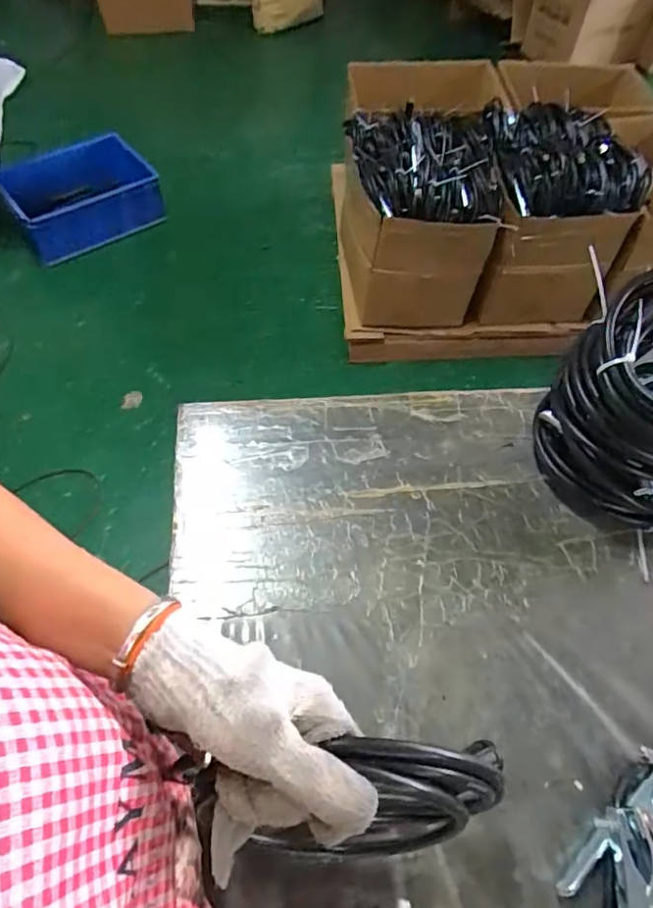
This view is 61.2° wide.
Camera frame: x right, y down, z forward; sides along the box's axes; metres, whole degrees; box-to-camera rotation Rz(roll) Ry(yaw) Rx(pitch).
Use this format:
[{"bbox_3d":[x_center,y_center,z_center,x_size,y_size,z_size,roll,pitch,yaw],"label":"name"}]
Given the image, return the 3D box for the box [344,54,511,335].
[{"bbox_3d":[0.226,-0.608,1.445,0.352,0.416,0.332,6,58,1],"label":"box"}]

